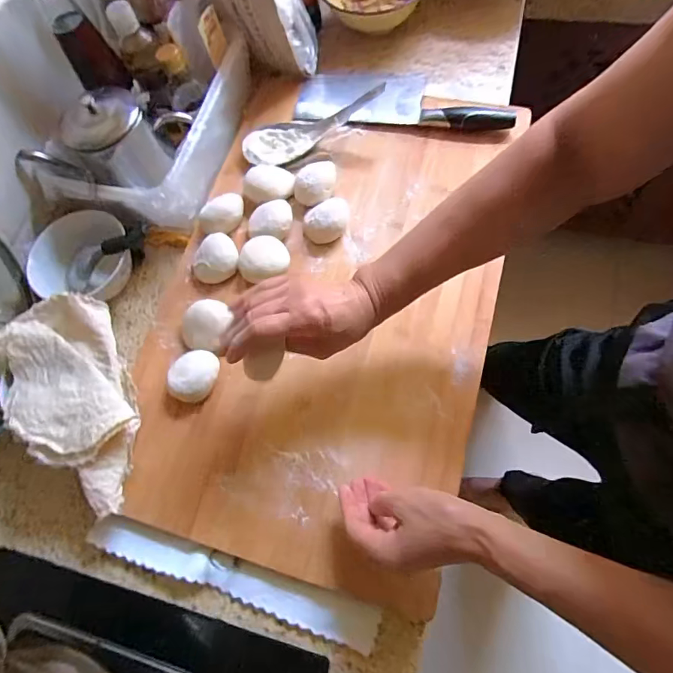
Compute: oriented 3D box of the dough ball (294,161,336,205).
[{"bbox_3d":[-0.028,-0.206,0.580,0.053,0.036,0.062,0,71,7],"label":"dough ball"}]

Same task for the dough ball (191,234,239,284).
[{"bbox_3d":[-0.156,-0.098,0.561,0.063,0.034,0.056,-34,70,-5],"label":"dough ball"}]

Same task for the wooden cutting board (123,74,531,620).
[{"bbox_3d":[-0.020,-0.044,0.535,0.398,0.036,0.589,15,75,10],"label":"wooden cutting board"}]

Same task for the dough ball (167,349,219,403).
[{"bbox_3d":[-0.168,0.044,0.514,0.050,0.032,0.062,33,78,16],"label":"dough ball"}]

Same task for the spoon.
[{"bbox_3d":[-0.031,-0.286,0.601,0.203,0.033,0.067,-16,73,13],"label":"spoon"}]

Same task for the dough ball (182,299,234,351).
[{"bbox_3d":[-0.161,-0.013,0.537,0.053,0.030,0.060,6,72,9],"label":"dough ball"}]

